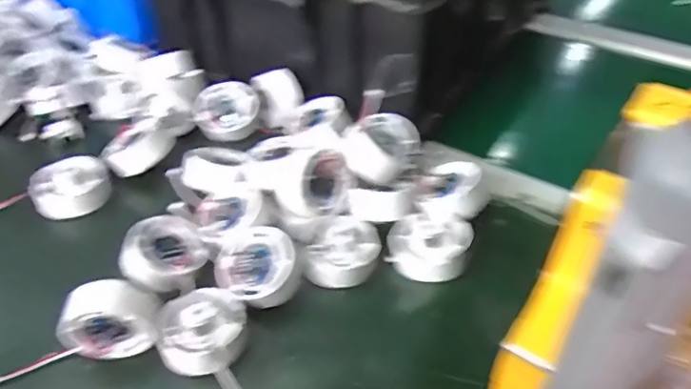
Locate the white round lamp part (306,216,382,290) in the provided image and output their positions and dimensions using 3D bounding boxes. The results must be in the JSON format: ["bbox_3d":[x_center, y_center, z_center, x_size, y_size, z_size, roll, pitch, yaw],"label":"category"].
[{"bbox_3d":[0.000,0.042,0.426,0.052,0.030,0.056,-1,43,1],"label":"white round lamp part"}]

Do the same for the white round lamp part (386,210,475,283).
[{"bbox_3d":[0.065,0.039,0.426,0.058,0.031,0.057,-1,43,1],"label":"white round lamp part"}]

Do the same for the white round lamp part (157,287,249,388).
[{"bbox_3d":[-0.084,0.109,0.356,0.058,0.033,0.112,-18,45,-17],"label":"white round lamp part"}]

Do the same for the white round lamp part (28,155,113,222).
[{"bbox_3d":[-0.248,-0.005,0.503,0.055,0.044,0.055,19,46,21],"label":"white round lamp part"}]

